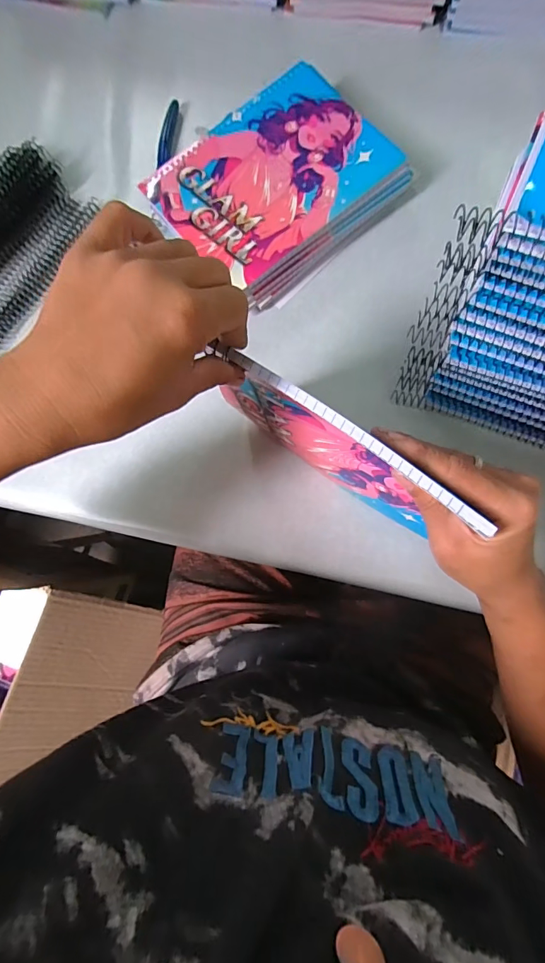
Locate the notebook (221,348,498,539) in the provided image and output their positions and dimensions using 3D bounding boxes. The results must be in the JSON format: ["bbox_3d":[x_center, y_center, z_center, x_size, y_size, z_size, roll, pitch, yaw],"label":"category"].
[{"bbox_3d":[0.041,-0.020,0.302,0.177,0.146,0.010,35,84,8],"label":"notebook"}]

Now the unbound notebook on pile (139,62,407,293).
[{"bbox_3d":[-0.001,-0.278,0.385,0.193,0.008,0.145,-39,81,-4],"label":"unbound notebook on pile"}]

